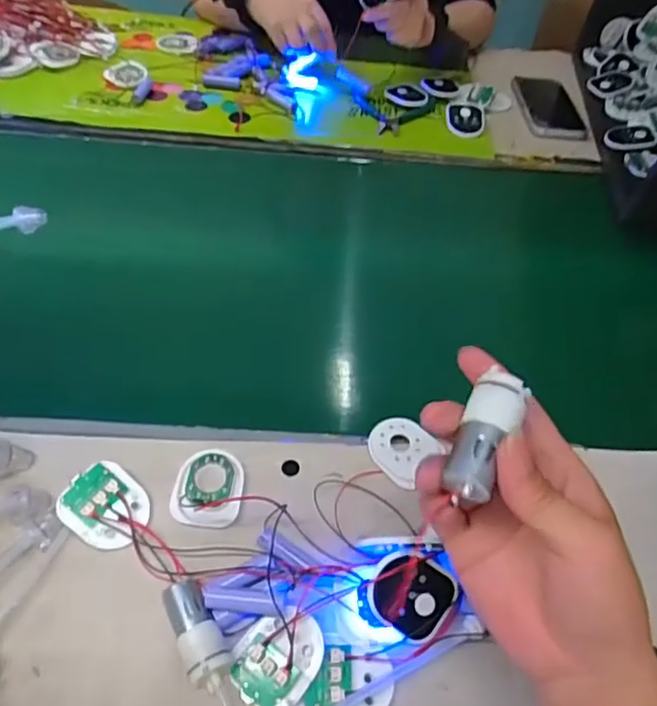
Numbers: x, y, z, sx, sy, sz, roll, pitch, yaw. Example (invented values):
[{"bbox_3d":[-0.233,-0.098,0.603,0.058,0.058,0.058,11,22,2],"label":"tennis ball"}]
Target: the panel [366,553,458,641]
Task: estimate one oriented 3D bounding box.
[{"bbox_3d":[0.052,0.149,0.365,0.056,0.006,0.045,38,82,-9],"label":"panel"}]

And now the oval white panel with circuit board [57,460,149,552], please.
[{"bbox_3d":[-0.149,0.104,0.400,0.056,0.009,0.048,44,61,1],"label":"oval white panel with circuit board"}]

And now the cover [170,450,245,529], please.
[{"bbox_3d":[-0.085,0.098,0.424,0.046,0.012,0.055,8,52,0],"label":"cover"}]

